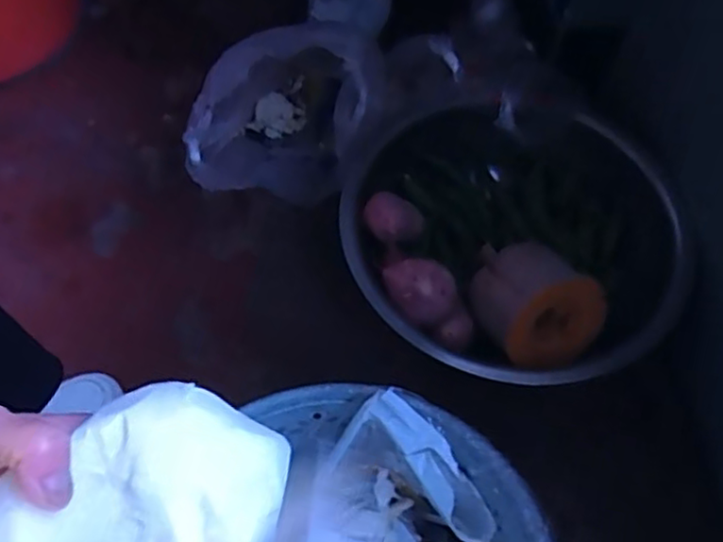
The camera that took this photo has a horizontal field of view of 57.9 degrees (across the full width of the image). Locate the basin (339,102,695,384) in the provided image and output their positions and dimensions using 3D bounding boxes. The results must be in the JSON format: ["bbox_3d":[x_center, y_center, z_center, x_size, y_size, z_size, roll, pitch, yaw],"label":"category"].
[{"bbox_3d":[0.160,-0.033,0.710,0.339,0.130,0.330,-1,60,1],"label":"basin"}]

